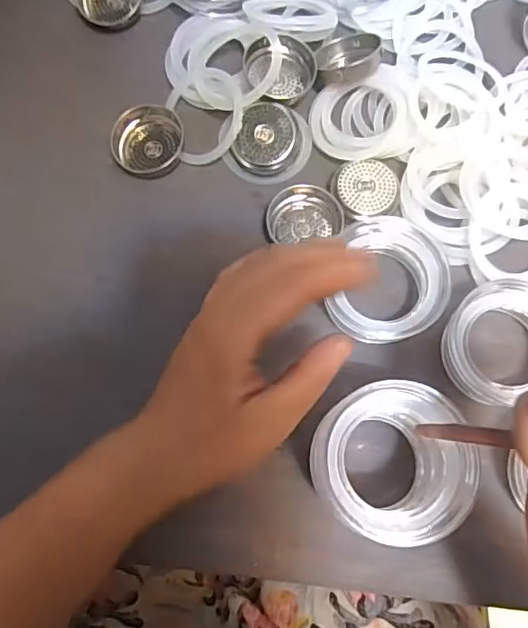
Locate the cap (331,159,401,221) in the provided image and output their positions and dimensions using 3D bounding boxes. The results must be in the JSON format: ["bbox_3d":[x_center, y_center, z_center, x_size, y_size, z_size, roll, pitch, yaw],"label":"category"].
[{"bbox_3d":[0.064,-0.077,0.351,0.041,0.013,0.035,-11,75,-4],"label":"cap"}]

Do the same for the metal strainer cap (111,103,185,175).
[{"bbox_3d":[-0.072,-0.109,0.356,0.045,0.019,0.036,-19,76,-5],"label":"metal strainer cap"}]

